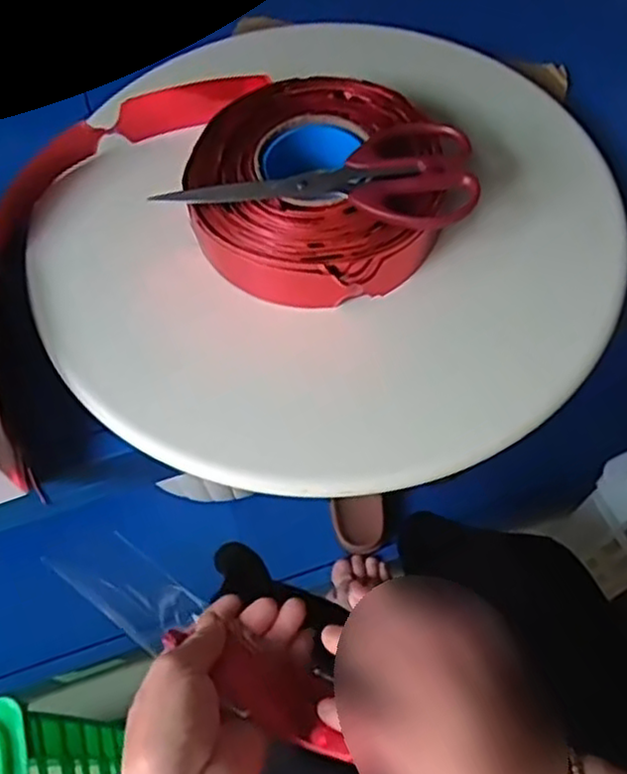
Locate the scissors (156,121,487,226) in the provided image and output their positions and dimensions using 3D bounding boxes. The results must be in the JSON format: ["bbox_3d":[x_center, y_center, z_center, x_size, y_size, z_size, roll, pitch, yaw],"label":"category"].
[{"bbox_3d":[0.004,-0.136,0.453,0.194,0.022,0.072,3,62,3],"label":"scissors"}]

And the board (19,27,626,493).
[{"bbox_3d":[0.009,-0.109,0.482,0.372,0.028,0.358,-1,67,2],"label":"board"}]

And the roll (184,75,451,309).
[{"bbox_3d":[-0.003,-0.139,0.482,0.157,0.057,0.172,-1,62,2],"label":"roll"}]

